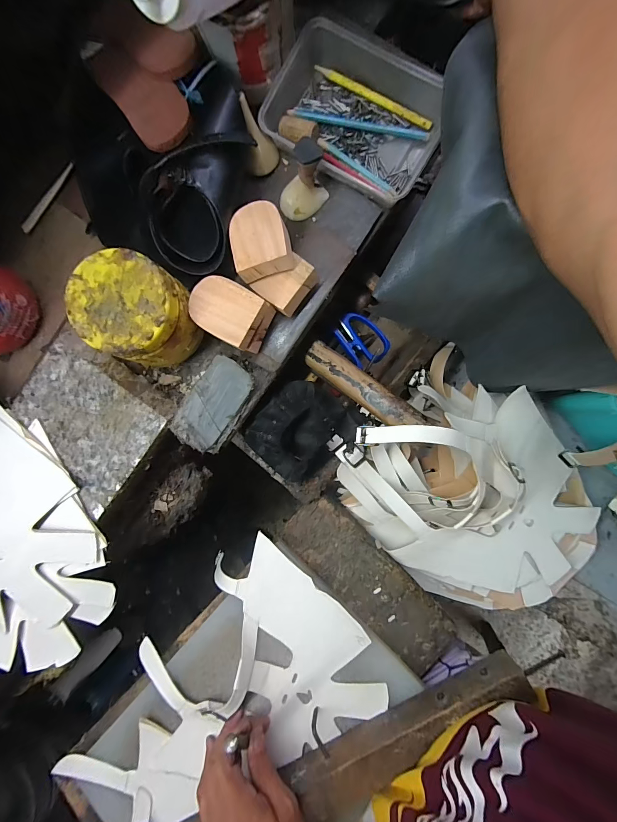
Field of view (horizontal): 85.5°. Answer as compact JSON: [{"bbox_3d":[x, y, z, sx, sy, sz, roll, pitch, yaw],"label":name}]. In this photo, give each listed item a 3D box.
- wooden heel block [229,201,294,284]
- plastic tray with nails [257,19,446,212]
[{"bbox_3d":[-0.049,-0.170,0.329,0.056,0.021,0.069,-17,88,4],"label":"wooden heel block"},{"bbox_3d":[0.050,-0.304,0.344,0.170,0.038,0.124,29,91,4],"label":"plastic tray with nails"}]

